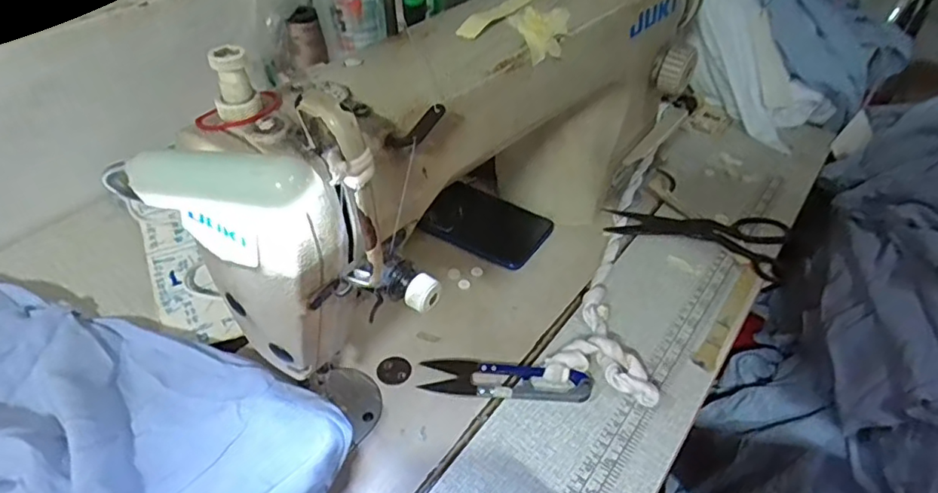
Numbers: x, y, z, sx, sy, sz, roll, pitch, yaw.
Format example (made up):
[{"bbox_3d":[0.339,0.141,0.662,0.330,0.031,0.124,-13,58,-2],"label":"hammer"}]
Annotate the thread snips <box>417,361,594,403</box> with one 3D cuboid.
[{"bbox_3d":[0.027,0.095,0.416,0.117,0.010,0.027,3,42,0],"label":"thread snips"}]

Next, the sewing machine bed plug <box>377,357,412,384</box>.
[{"bbox_3d":[-0.054,0.090,0.426,0.023,0.004,0.025,2,42,-1],"label":"sewing machine bed plug"}]

